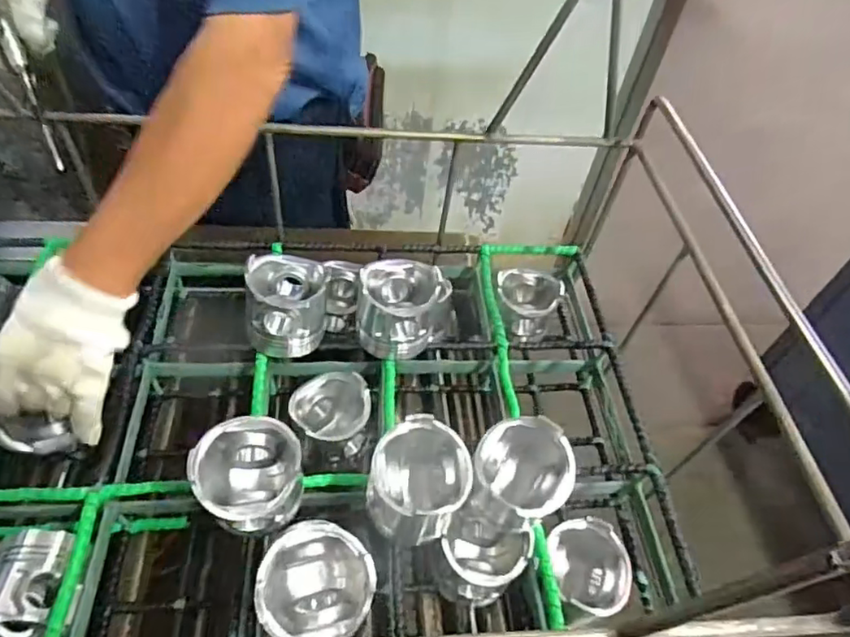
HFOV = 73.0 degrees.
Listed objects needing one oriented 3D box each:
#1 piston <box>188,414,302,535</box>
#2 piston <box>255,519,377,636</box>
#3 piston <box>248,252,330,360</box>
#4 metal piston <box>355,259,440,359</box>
[{"bbox_3d":[-0.142,0.131,0.468,0.082,0.072,0.073,-2,51,-9],"label":"piston"},{"bbox_3d":[-0.080,0.204,0.434,0.080,0.071,0.075,3,50,-4],"label":"piston"},{"bbox_3d":[-0.144,-0.014,0.605,0.084,0.087,0.082,2,50,-5],"label":"piston"},{"bbox_3d":[-0.030,-0.010,0.620,0.084,0.084,0.085,3,50,-4],"label":"metal piston"}]

